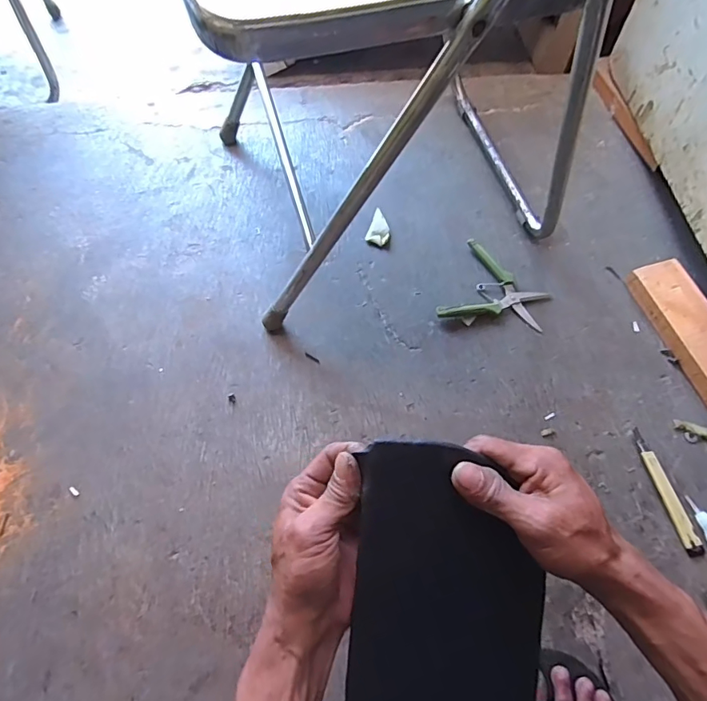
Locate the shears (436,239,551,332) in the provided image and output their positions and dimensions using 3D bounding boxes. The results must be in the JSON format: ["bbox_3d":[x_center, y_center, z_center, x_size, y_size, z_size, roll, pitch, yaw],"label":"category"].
[{"bbox_3d":[0.223,-0.083,0.742,0.147,0.025,0.145,24,67,11],"label":"shears"}]

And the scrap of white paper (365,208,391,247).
[{"bbox_3d":[0.047,-0.205,0.806,0.037,0.011,0.066,18,66,8],"label":"scrap of white paper"}]

